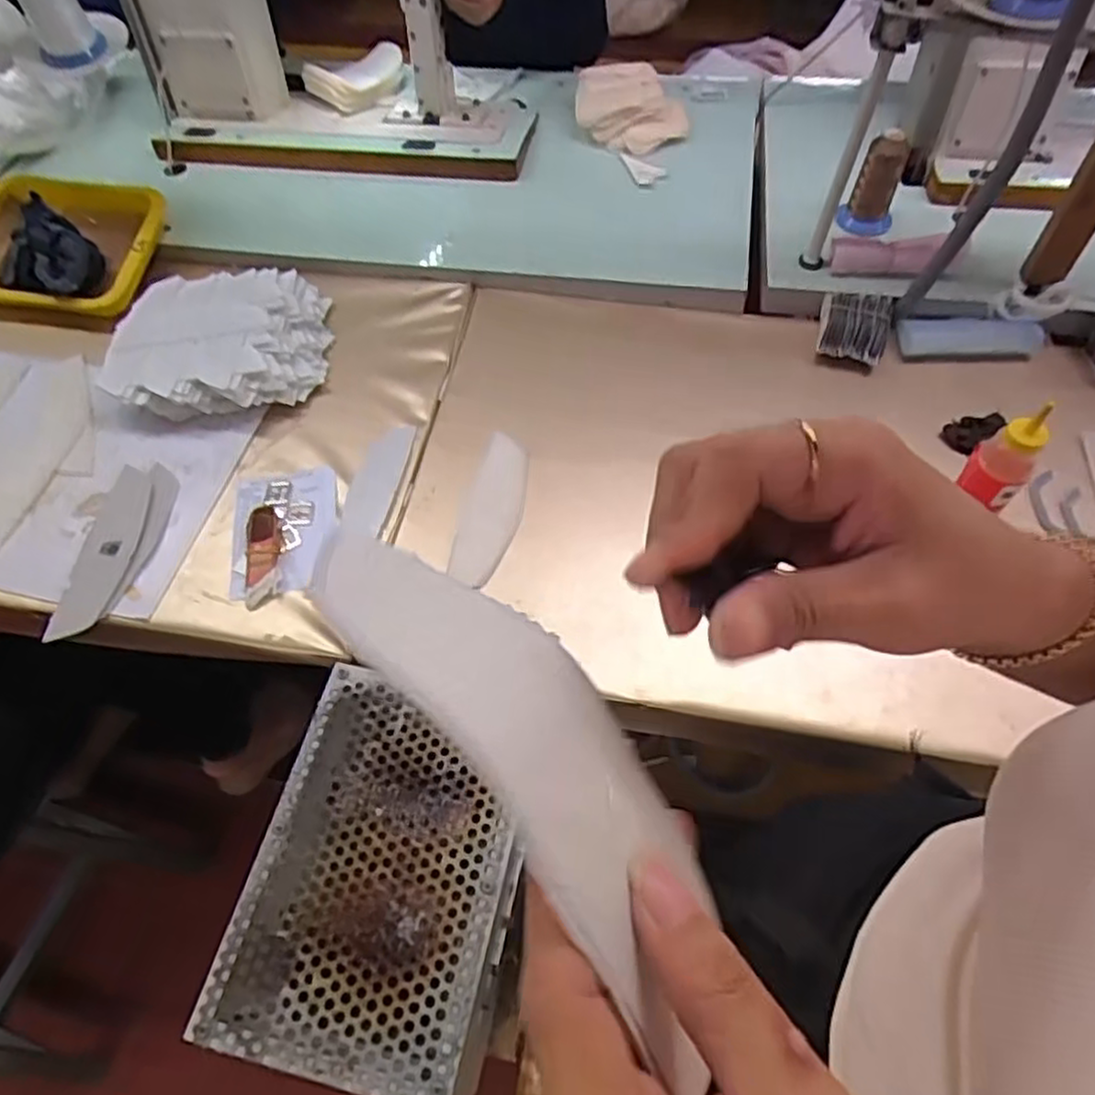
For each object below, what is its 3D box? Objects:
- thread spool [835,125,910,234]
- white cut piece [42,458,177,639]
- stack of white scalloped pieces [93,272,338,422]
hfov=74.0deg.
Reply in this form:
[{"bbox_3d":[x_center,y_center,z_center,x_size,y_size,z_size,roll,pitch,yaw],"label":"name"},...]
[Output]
[{"bbox_3d":[0.410,-0.454,0.908,0.060,0.113,0.055,13,59,9],"label":"thread spool"},{"bbox_3d":[-0.442,0.000,0.740,0.069,0.015,0.200,7,58,6],"label":"white cut piece"},{"bbox_3d":[-0.385,-0.236,0.853,0.244,0.067,0.192,-8,58,-4],"label":"stack of white scalloped pieces"}]

